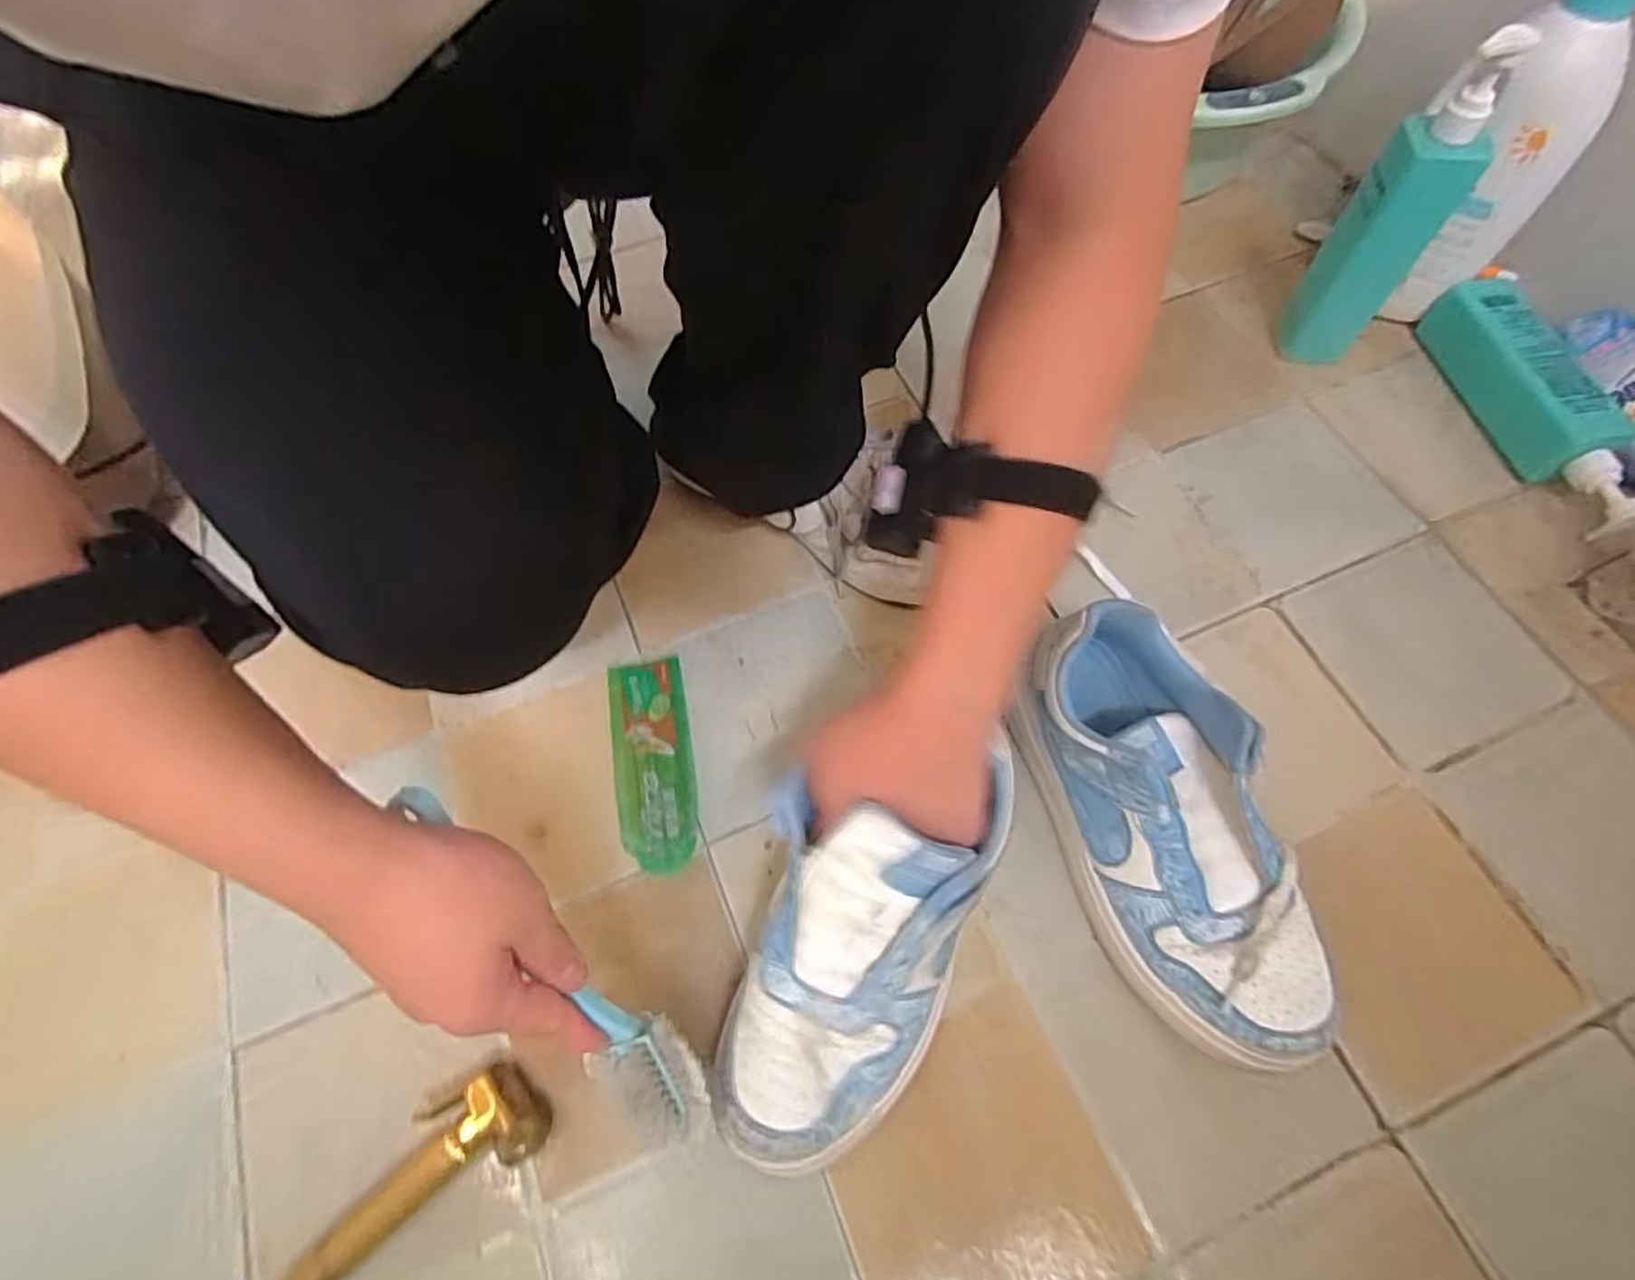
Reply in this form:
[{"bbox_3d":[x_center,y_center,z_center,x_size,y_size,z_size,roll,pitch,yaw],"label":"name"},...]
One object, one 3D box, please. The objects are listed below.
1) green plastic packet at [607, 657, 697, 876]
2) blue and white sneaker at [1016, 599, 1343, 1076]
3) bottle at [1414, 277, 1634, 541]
[{"bbox_3d":[-0.114,0.081,0.482,0.053,0.027,0.153,-11,65,-4],"label":"green plastic packet"},{"bbox_3d":[0.203,0.111,0.414,0.091,0.109,0.243,-18,66,-7],"label":"blue and white sneaker"},{"bbox_3d":[0.573,-0.191,0.573,0.057,0.056,0.230,-4,65,0],"label":"bottle"}]

